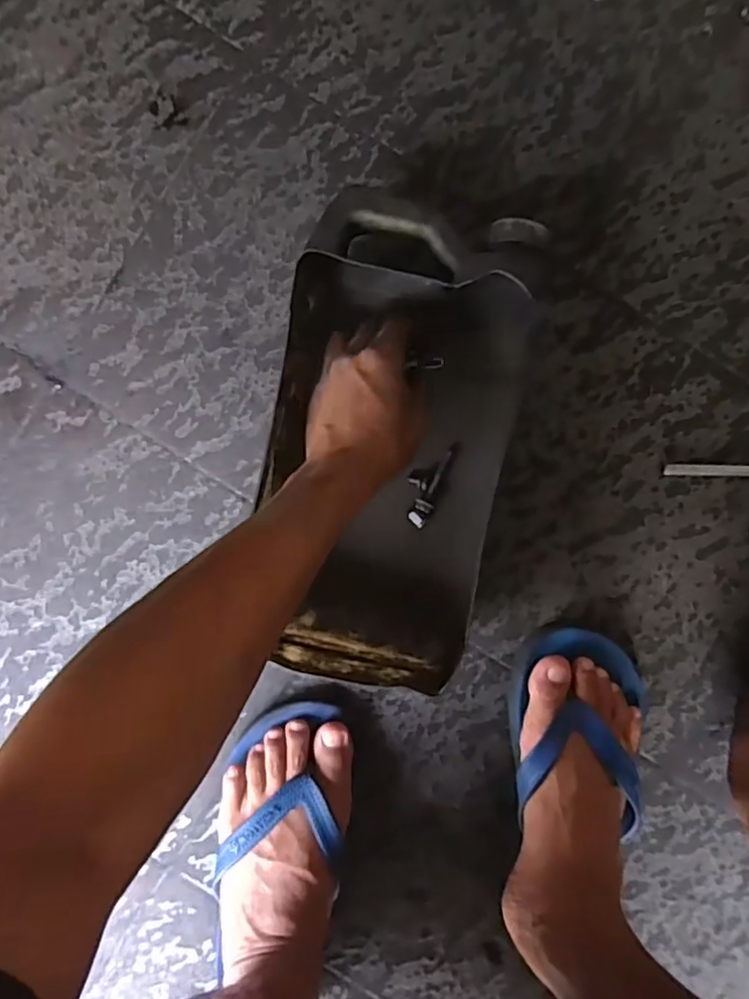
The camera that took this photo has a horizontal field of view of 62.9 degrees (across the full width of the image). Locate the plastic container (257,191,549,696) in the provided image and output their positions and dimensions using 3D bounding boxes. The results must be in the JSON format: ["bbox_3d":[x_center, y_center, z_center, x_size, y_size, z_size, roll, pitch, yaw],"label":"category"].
[{"bbox_3d":[0.014,-0.040,0.453,0.180,0.091,0.324,6,95,1],"label":"plastic container"}]

